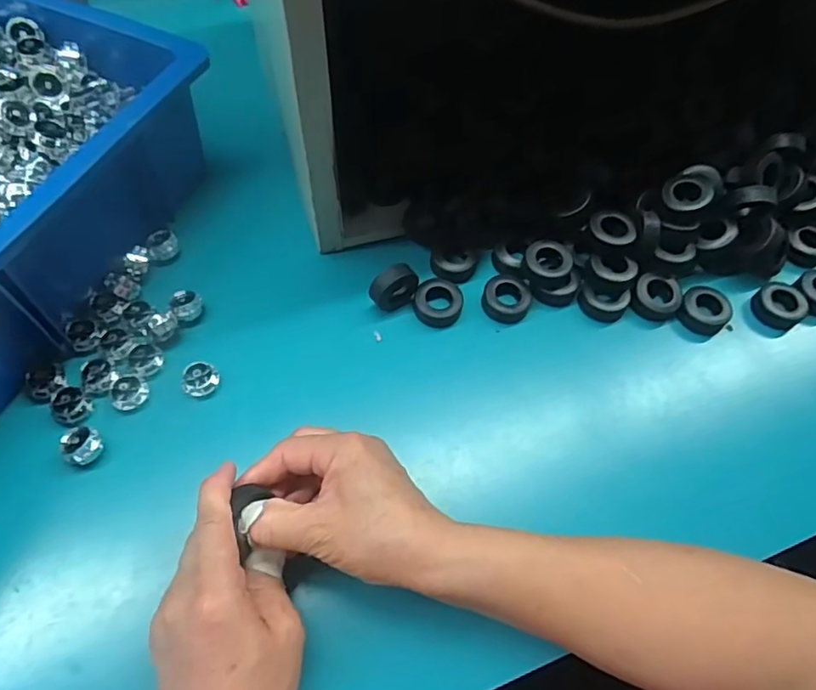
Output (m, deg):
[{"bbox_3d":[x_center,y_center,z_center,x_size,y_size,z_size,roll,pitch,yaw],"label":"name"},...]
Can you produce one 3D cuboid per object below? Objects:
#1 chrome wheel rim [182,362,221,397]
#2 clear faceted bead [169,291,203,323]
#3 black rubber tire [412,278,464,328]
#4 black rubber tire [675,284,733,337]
[{"bbox_3d":[-0.145,0.024,0.393,0.024,0.015,0.020,-21,66,-15],"label":"chrome wheel rim"},{"bbox_3d":[-0.165,-0.029,0.422,0.021,0.015,0.019,-29,69,-18],"label":"clear faceted bead"},{"bbox_3d":[0.023,-0.033,0.435,0.038,0.014,0.035,2,63,-4],"label":"black rubber tire"},{"bbox_3d":[0.237,-0.028,0.449,0.037,0.016,0.034,2,63,-4],"label":"black rubber tire"}]

